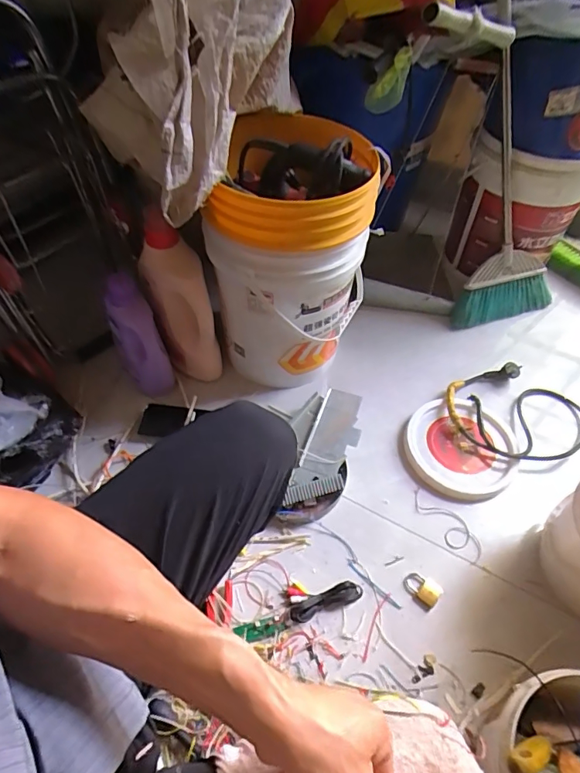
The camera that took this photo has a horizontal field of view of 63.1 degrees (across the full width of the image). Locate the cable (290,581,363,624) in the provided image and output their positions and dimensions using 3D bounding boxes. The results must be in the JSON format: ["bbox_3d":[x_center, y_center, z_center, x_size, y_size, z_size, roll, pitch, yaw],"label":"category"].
[{"bbox_3d":[0.060,0.351,0.772,0.121,0.016,0.038,-11,53,-11],"label":"cable"}]

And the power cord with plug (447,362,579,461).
[{"bbox_3d":[0.489,0.054,1.008,0.298,0.037,0.247,-16,54,-14],"label":"power cord with plug"}]

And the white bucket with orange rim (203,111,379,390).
[{"bbox_3d":[0.006,-0.226,0.923,0.267,0.462,0.266,1,51,-1],"label":"white bucket with orange rim"}]

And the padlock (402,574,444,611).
[{"bbox_3d":[0.224,0.340,0.795,0.043,0.017,0.060,-36,61,-27],"label":"padlock"}]

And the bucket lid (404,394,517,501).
[{"bbox_3d":[0.351,0.119,0.971,0.215,0.035,0.237,17,53,11],"label":"bucket lid"}]

